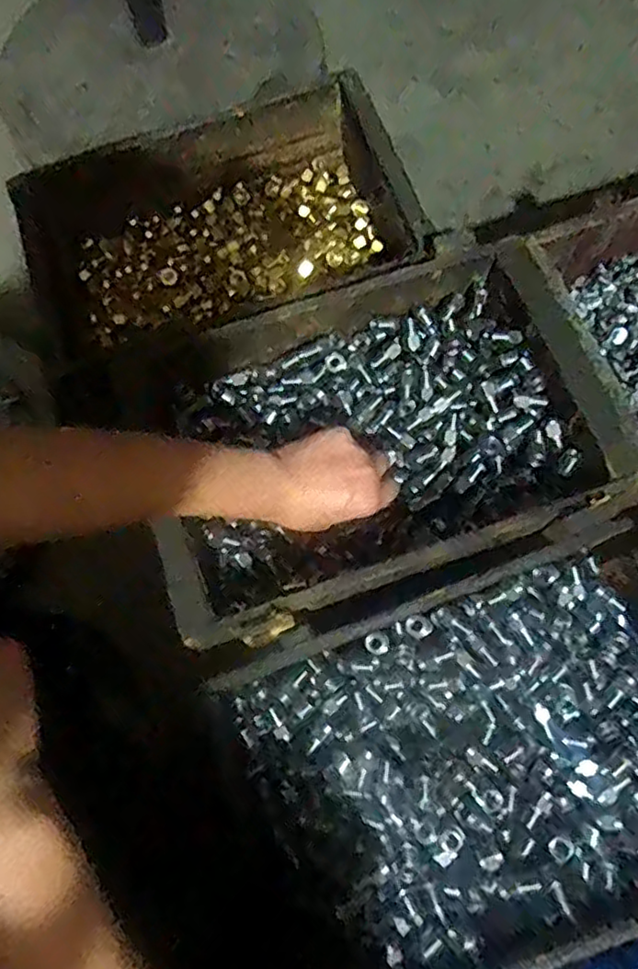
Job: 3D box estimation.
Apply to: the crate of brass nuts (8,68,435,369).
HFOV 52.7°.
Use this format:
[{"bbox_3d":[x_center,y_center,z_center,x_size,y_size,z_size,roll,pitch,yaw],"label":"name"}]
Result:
[{"bbox_3d":[-0.095,-0.242,0.633,0.347,0.095,0.218,-19,73,-5],"label":"crate of brass nuts"}]

